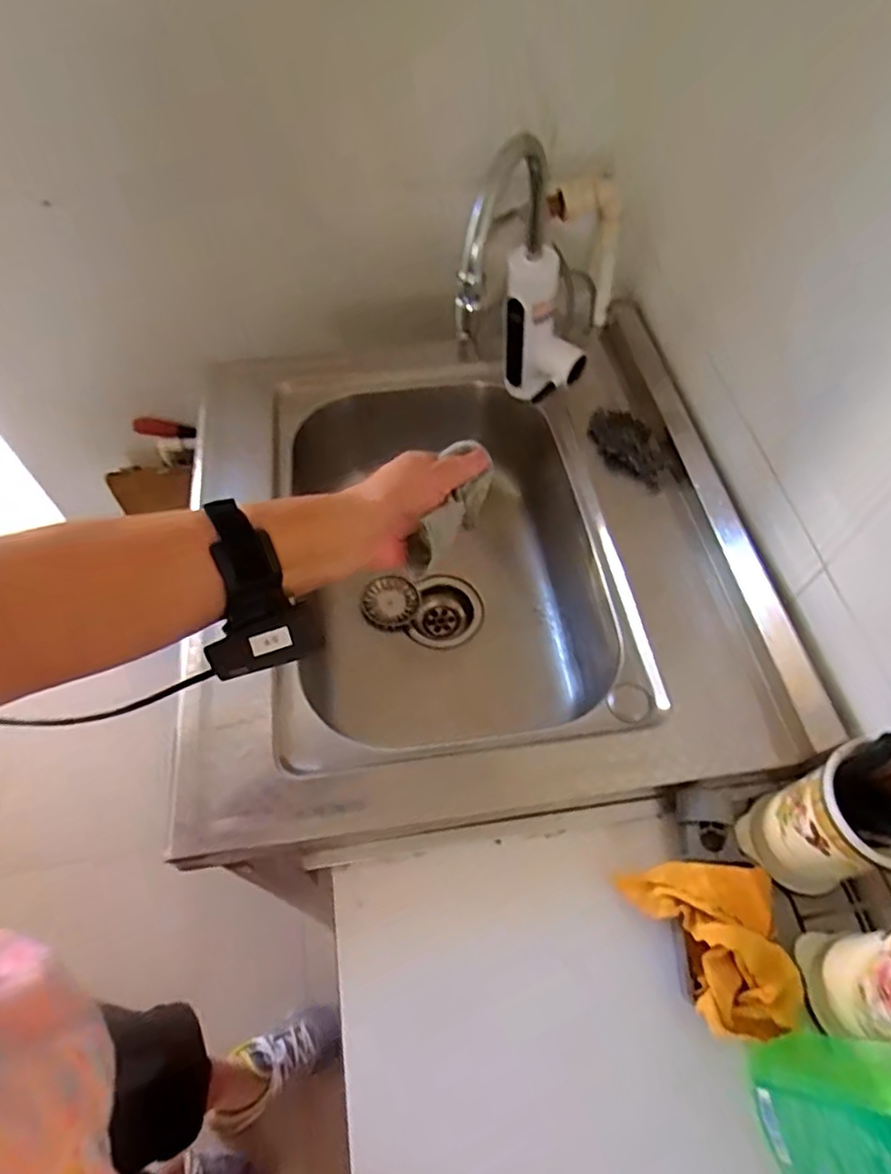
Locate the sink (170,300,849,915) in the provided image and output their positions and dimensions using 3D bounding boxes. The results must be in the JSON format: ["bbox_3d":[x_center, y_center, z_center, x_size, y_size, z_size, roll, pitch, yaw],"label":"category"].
[{"bbox_3d":[0.007,-0.001,0.740,0.519,0.217,0.529,-8,59,-5],"label":"sink"}]

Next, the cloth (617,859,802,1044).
[{"bbox_3d":[0.218,0.269,0.498,0.102,0.034,0.139,-24,62,-14],"label":"cloth"}]

